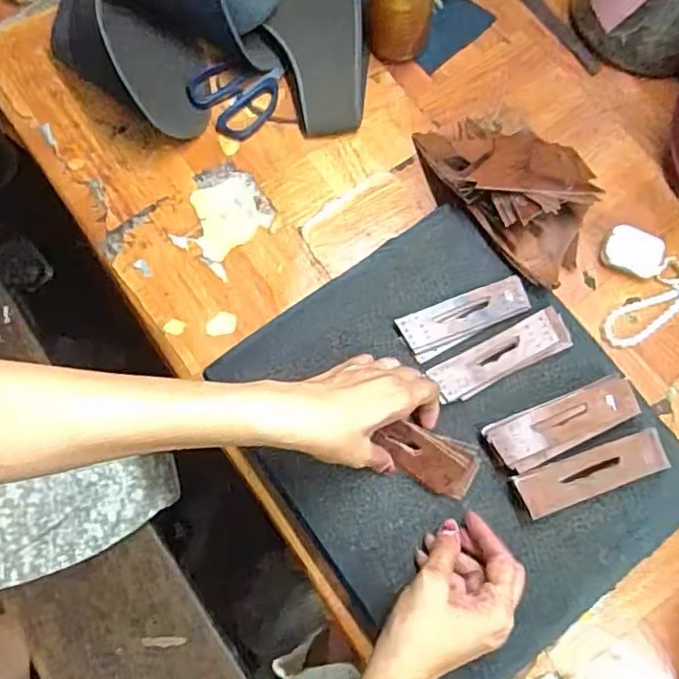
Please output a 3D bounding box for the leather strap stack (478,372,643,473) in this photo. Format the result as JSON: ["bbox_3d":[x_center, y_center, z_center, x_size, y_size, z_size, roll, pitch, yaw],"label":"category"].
[{"bbox_3d":[0.183,0.066,0.507,0.126,0.014,0.042,-22,74,-7],"label":"leather strap stack"}]

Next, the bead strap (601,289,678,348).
[{"bbox_3d":[0.292,-0.024,0.571,0.109,0.004,0.034,-22,75,-5],"label":"bead strap"}]

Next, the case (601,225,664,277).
[{"bbox_3d":[0.272,-0.080,0.579,0.051,0.020,0.038,19,75,6],"label":"case"}]

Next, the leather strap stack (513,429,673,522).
[{"bbox_3d":[0.199,0.106,0.495,0.122,0.019,0.035,-18,74,-6],"label":"leather strap stack"}]

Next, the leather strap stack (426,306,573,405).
[{"bbox_3d":[0.137,0.013,0.522,0.126,0.014,0.036,-26,75,-8],"label":"leather strap stack"}]

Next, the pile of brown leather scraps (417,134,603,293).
[{"bbox_3d":[0.158,-0.150,0.572,0.119,0.073,0.195,-37,77,-9],"label":"pile of brown leather scraps"}]

